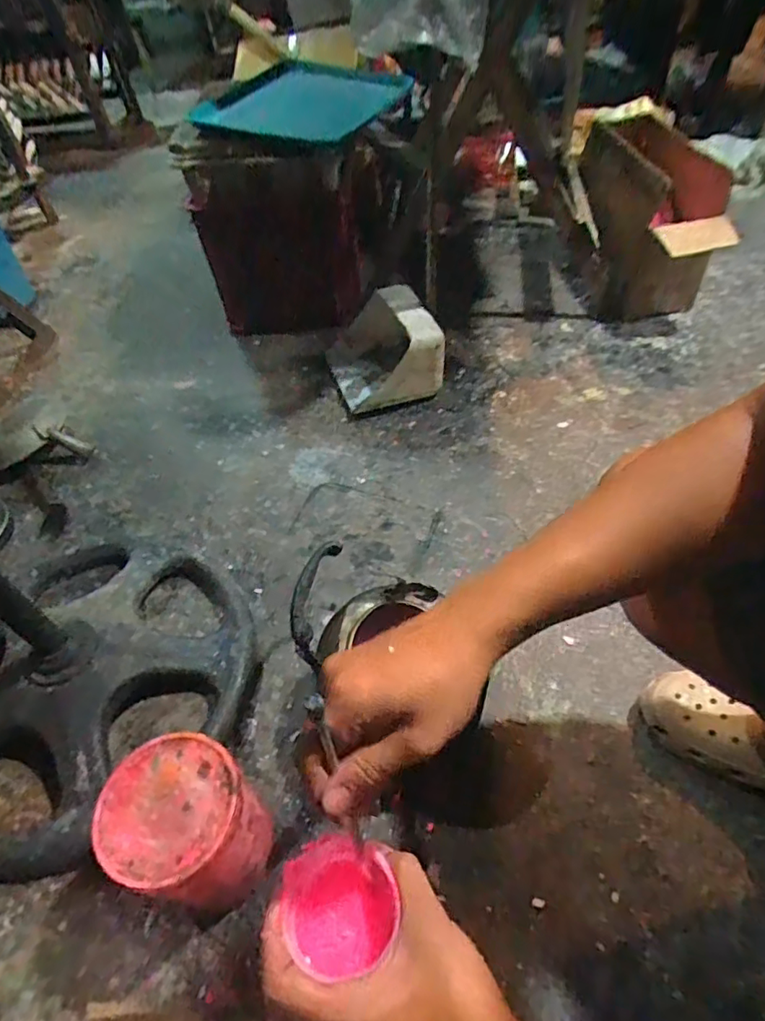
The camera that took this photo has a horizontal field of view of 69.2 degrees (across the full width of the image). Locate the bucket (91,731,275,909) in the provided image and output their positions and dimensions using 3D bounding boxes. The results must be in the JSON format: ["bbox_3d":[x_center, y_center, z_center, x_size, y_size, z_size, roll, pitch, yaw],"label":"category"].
[{"bbox_3d":[-0.198,0.331,0.589,0.131,0.167,0.128,-3,50,4],"label":"bucket"}]

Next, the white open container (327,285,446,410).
[{"bbox_3d":[-0.009,-0.347,1.160,0.195,0.169,0.251,-18,51,-9],"label":"white open container"}]

